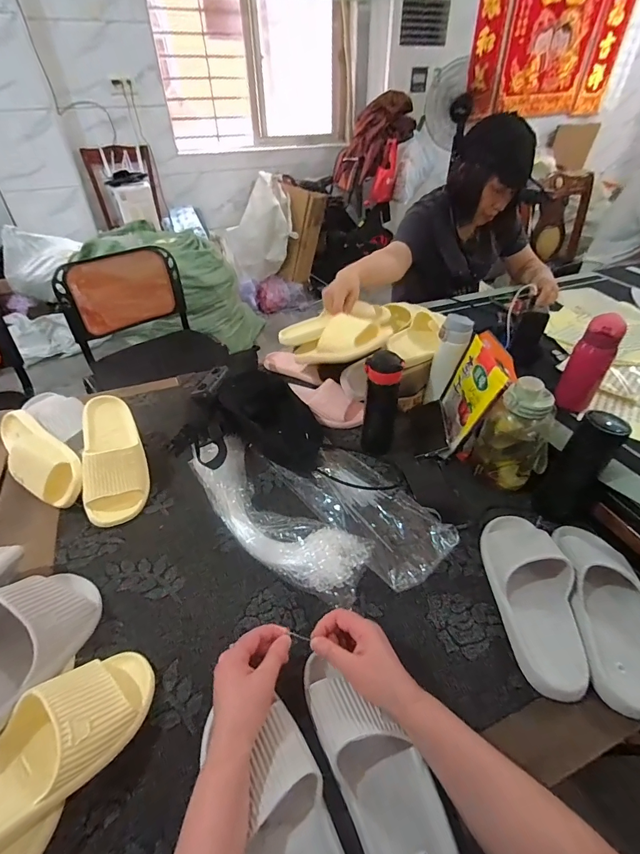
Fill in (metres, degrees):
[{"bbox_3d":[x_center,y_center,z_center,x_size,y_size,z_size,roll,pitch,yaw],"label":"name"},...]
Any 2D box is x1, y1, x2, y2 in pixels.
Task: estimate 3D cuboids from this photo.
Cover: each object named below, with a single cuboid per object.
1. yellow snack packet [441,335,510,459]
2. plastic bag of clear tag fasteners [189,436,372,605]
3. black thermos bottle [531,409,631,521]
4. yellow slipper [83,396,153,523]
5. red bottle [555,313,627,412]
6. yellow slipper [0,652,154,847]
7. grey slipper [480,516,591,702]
[{"bbox_3d":[0.296,-0.060,0.793,0.016,0.195,0.164,12,38,-8],"label":"yellow snack packet"},{"bbox_3d":[-0.093,0.145,0.688,0.426,0.049,0.144,32,51,32],"label":"plastic bag of clear tag fasteners"},{"bbox_3d":[0.461,0.066,0.686,0.085,0.203,0.081,-32,50,-31],"label":"black thermos bottle"},{"bbox_3d":[-0.382,0.047,0.715,0.101,0.059,0.248,-12,66,-15],"label":"yellow slipper"},{"bbox_3d":[0.500,-0.107,0.734,0.063,0.198,0.055,30,49,30],"label":"red bottle"},{"bbox_3d":[-0.284,0.330,0.391,0.100,0.067,0.251,28,35,28],"label":"yellow slipper"},{"bbox_3d":[0.311,0.238,0.565,0.100,0.057,0.250,2,41,3],"label":"grey slipper"}]

